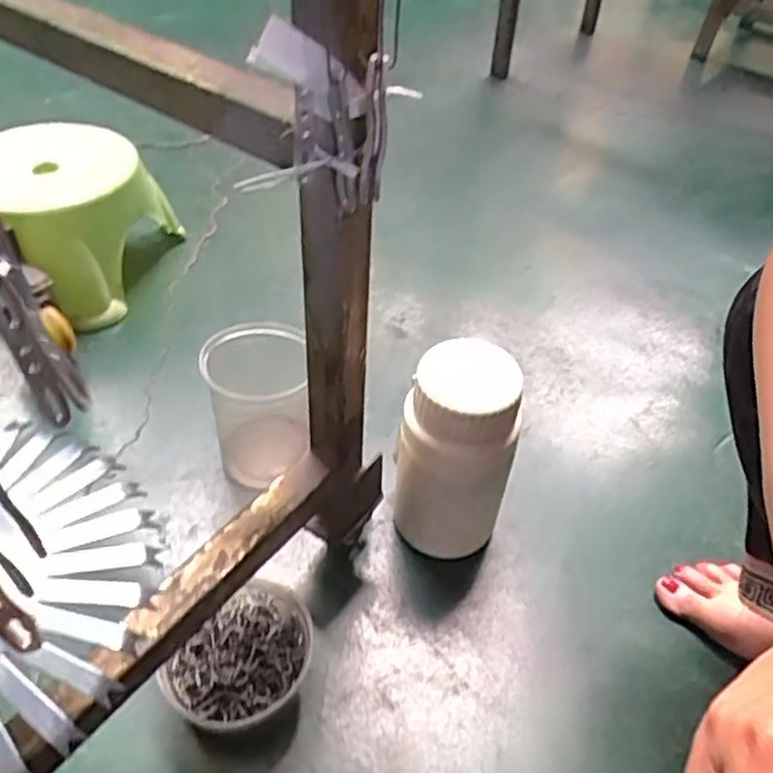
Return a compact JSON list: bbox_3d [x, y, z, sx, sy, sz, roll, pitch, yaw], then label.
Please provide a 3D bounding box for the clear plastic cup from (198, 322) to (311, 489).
[{"bbox_3d":[-0.124,0.019,0.698,0.094,0.149,0.093,2,45,-3],"label":"clear plastic cup"}]

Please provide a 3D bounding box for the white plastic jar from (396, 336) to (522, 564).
[{"bbox_3d":[0.059,0.065,0.629,0.092,0.199,0.099,2,45,-3],"label":"white plastic jar"}]

